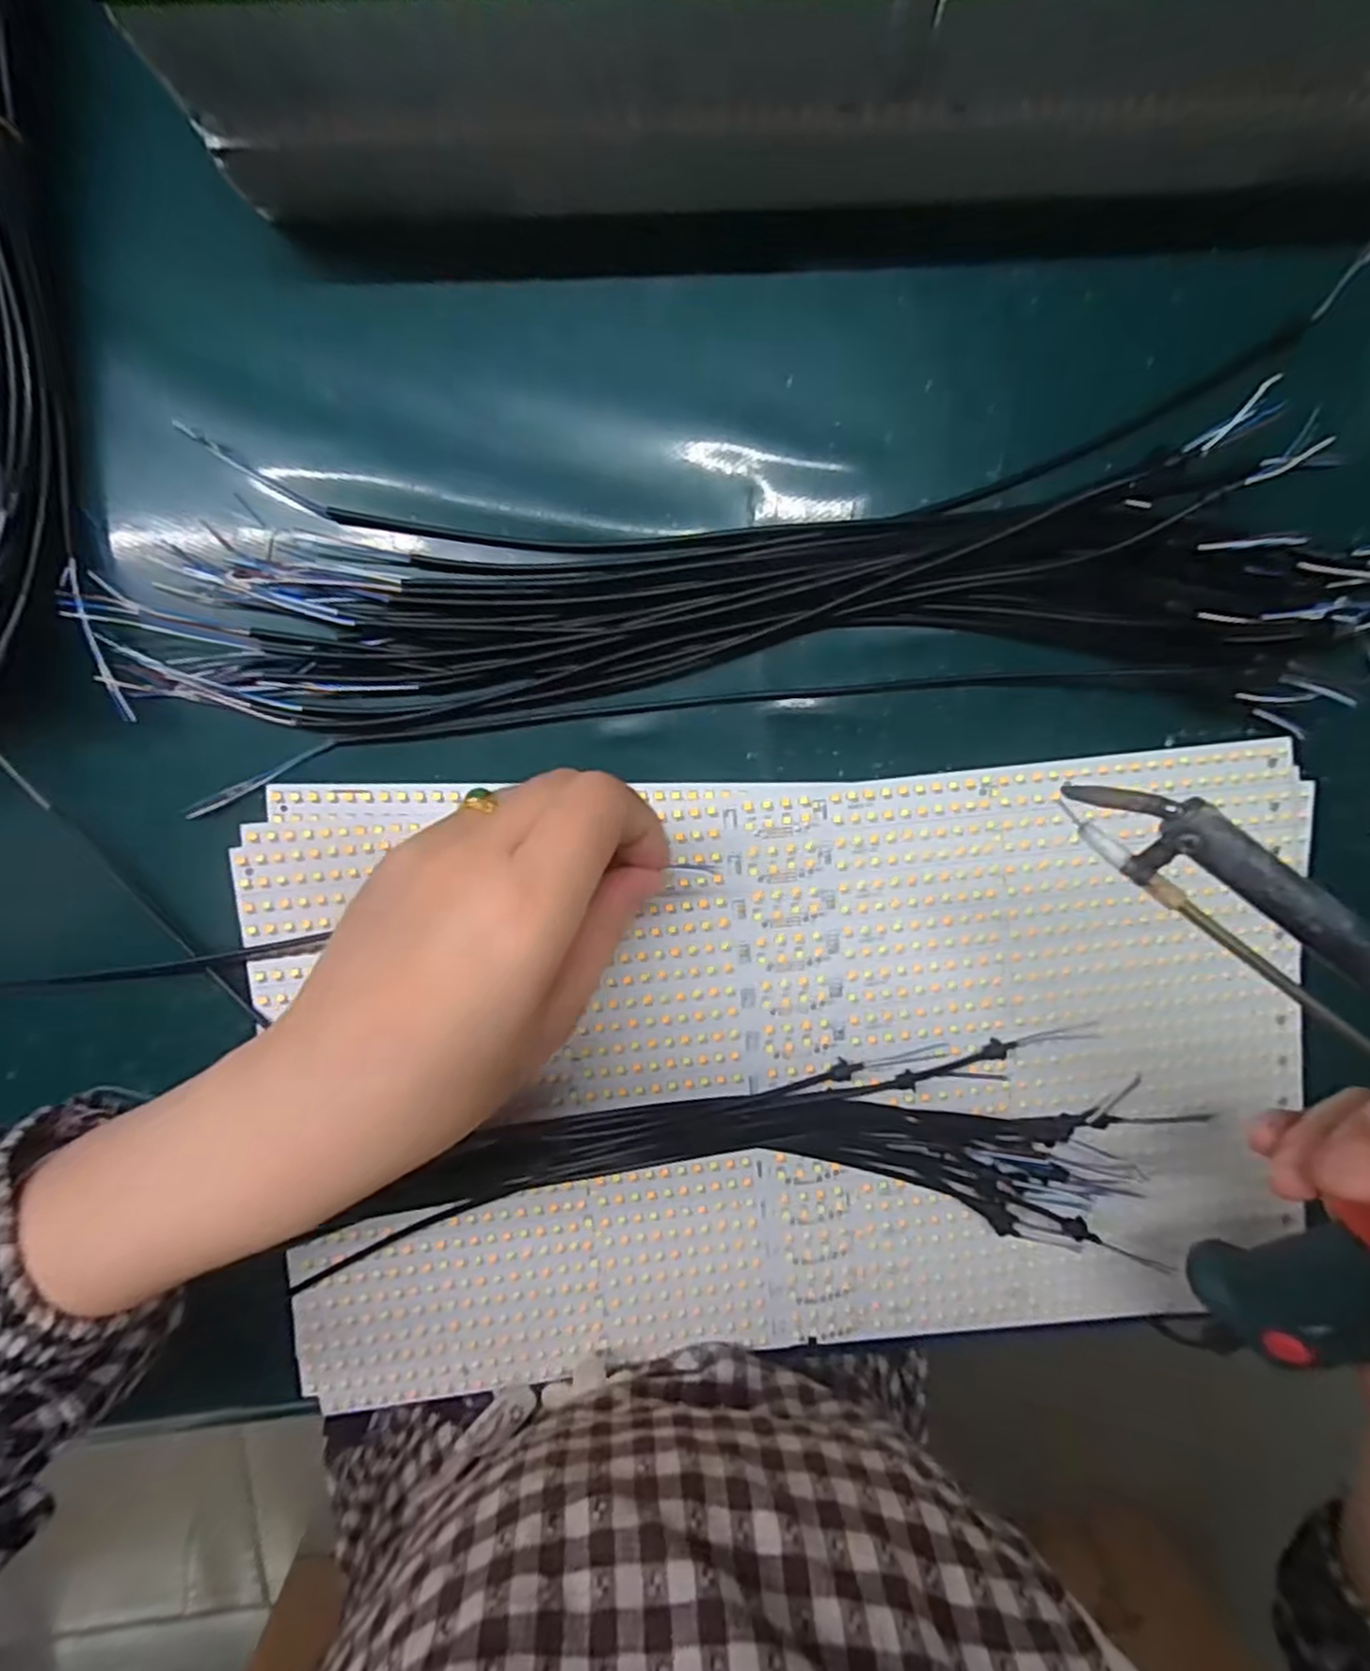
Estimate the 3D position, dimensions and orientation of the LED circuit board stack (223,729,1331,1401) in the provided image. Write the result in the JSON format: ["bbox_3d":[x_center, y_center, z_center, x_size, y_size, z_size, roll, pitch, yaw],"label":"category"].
[{"bbox_3d":[0.048,0.096,0.296,0.409,0.012,0.240,-3,96,-3],"label":"LED circuit board stack"}]

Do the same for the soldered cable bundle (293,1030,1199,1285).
[{"bbox_3d":[0.024,0.130,0.290,0.328,0.015,0.082,-1,96,-3],"label":"soldered cable bundle"}]

